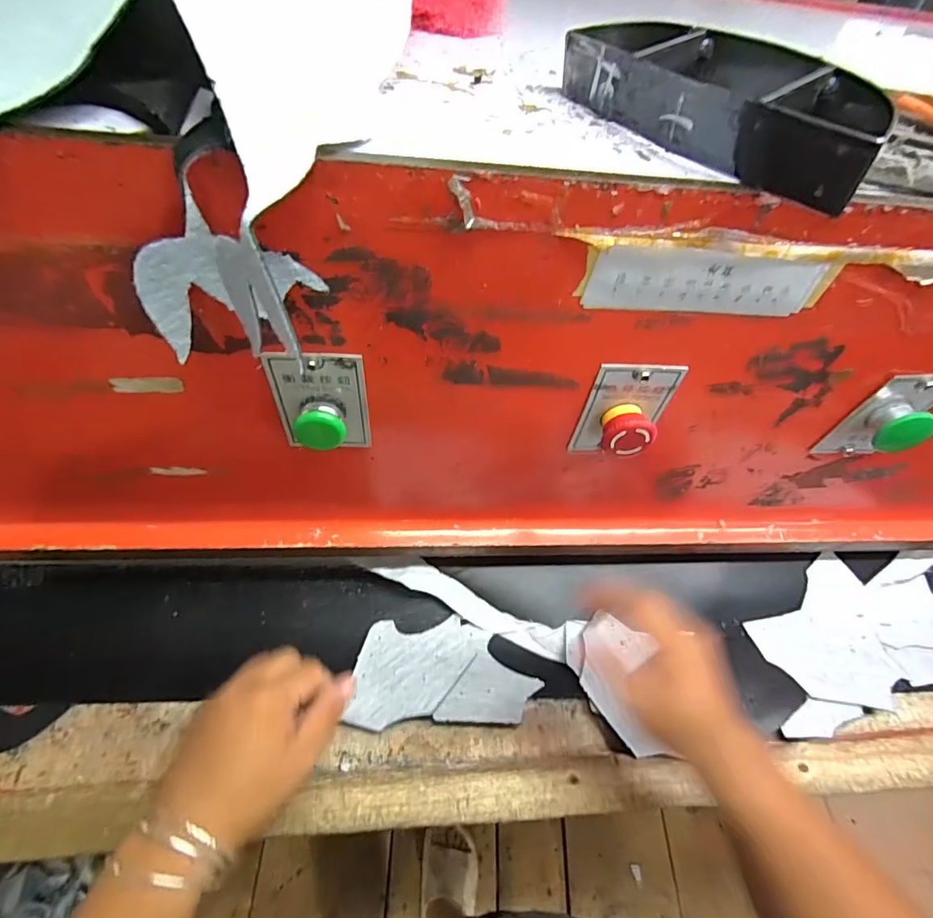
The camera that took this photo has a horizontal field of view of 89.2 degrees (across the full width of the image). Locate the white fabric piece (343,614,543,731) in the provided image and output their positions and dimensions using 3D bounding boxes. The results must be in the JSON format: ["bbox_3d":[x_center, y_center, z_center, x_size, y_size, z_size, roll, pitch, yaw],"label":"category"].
[{"bbox_3d":[-0.020,0.204,0.459,0.165,0.005,0.101,2,37,-6],"label":"white fabric piece"}]

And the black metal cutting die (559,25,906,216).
[{"bbox_3d":[0.130,-0.186,0.242,0.065,0.043,0.173,-33,66,-18],"label":"black metal cutting die"}]

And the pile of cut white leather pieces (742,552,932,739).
[{"bbox_3d":[0.429,0.183,0.519,0.291,0.027,0.139,-15,51,-16],"label":"pile of cut white leather pieces"}]

